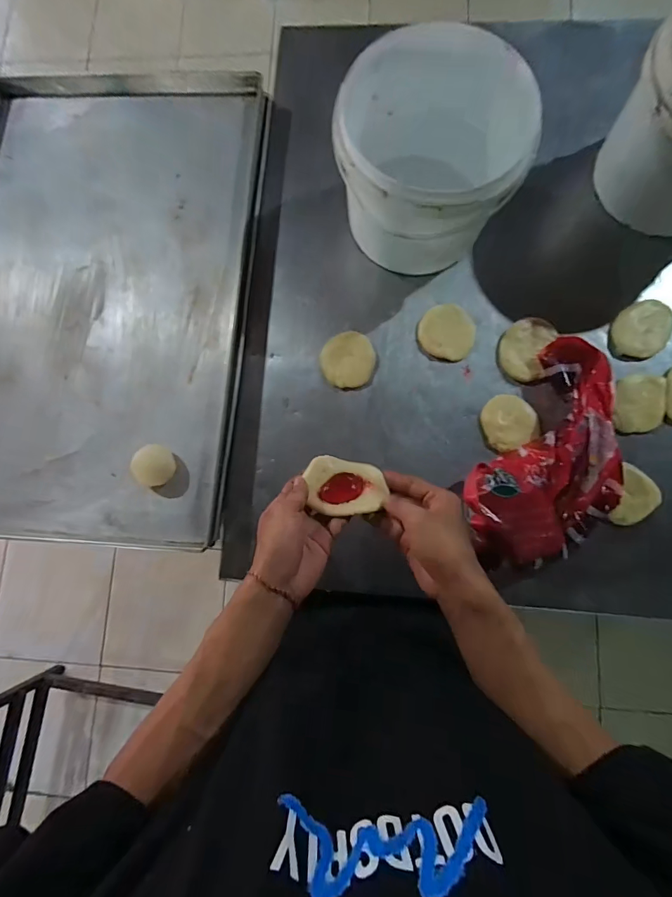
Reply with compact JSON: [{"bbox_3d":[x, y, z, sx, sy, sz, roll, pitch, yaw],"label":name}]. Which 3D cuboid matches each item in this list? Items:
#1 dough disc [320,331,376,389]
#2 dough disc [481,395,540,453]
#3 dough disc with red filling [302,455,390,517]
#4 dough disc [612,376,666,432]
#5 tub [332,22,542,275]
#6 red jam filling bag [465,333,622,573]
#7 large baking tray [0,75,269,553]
[{"bbox_3d":[0.017,-0.123,0.566,0.073,0.018,0.072,-1,81,4],"label":"dough disc"},{"bbox_3d":[0.234,-0.036,0.548,0.071,0.013,0.074,-1,81,4],"label":"dough disc"},{"bbox_3d":[0.010,0.042,0.444,0.088,0.006,0.064,13,63,7],"label":"dough disc with red filling"},{"bbox_3d":[0.399,-0.061,0.533,0.071,0.020,0.079,3,81,5],"label":"dough disc"},{"bbox_3d":[0.119,-0.354,0.516,0.212,0.170,0.201,-1,81,4],"label":"tub"},{"bbox_3d":[0.268,0.012,0.505,0.152,0.067,0.301,32,85,8],"label":"red jam filling bag"},{"bbox_3d":[-0.358,-0.235,0.597,0.460,0.032,0.724,4,81,3],"label":"large baking tray"}]

